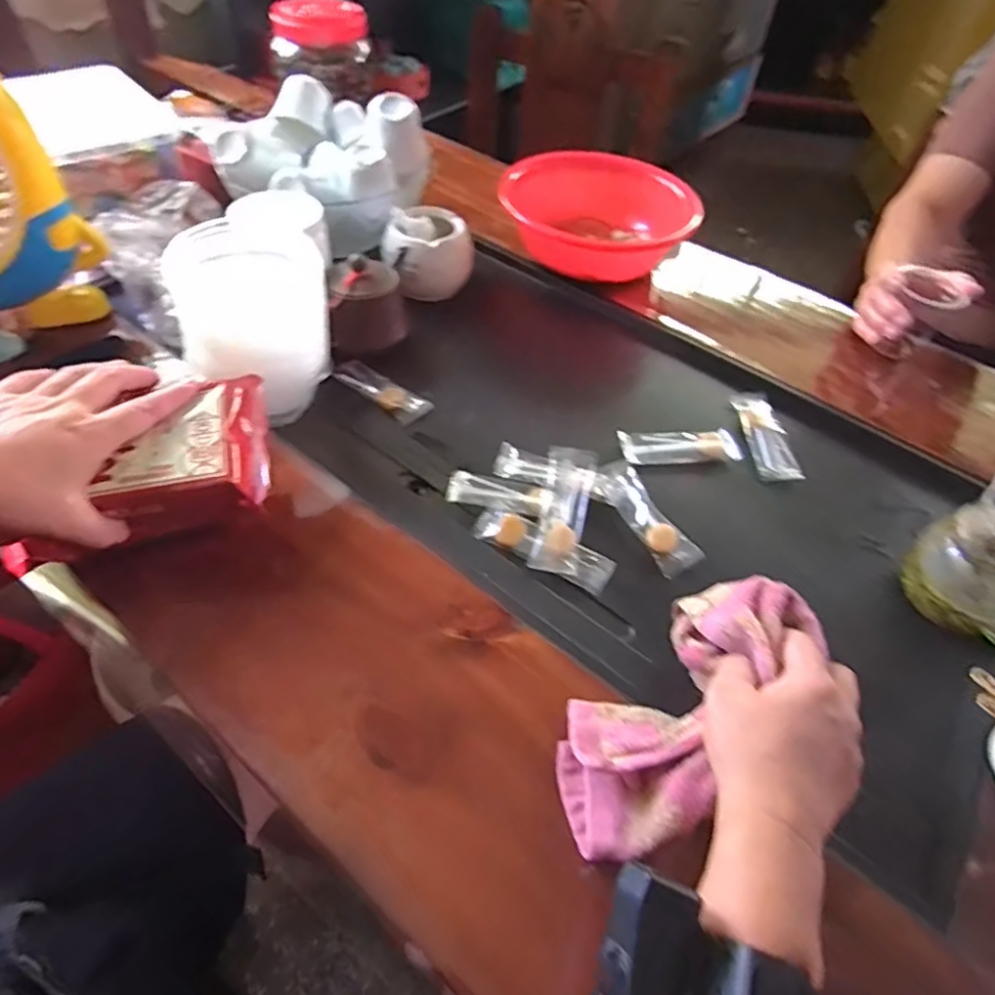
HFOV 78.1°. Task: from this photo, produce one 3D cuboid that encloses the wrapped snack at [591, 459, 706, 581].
[{"bbox_3d":[0.120,0.017,0.518,0.046,0.013,0.113,-19,55,-20],"label":"wrapped snack"}]

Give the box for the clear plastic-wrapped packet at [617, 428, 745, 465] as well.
[{"bbox_3d":[0.171,-0.049,0.574,0.109,0.006,0.035,-2,50,-7],"label":"clear plastic-wrapped packet"}]

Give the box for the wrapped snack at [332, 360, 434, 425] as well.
[{"bbox_3d":[-0.114,-0.106,0.602,0.105,0.011,0.037,32,54,20],"label":"wrapped snack"}]

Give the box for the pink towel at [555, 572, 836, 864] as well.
[{"bbox_3d":[0.114,0.126,0.379,0.085,0.044,0.201,37,71,23],"label":"pink towel"}]

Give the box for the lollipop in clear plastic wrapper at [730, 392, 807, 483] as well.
[{"bbox_3d":[0.260,-0.067,0.599,0.042,0.009,0.130,4,50,-2],"label":"lollipop in clear plastic wrapper"}]

